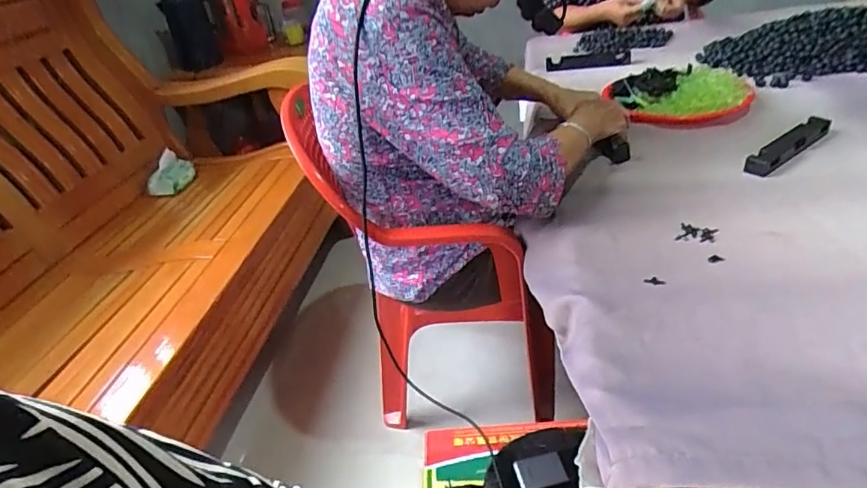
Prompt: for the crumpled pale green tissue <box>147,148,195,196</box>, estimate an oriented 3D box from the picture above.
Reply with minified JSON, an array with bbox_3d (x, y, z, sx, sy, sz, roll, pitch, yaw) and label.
[{"bbox_3d":[-0.820,-0.217,1.644,0.109,0.025,0.153,19,65,-20],"label":"crumpled pale green tissue"}]

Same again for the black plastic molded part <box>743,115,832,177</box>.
[{"bbox_3d":[0.534,-0.148,0.781,0.205,0.025,0.035,-26,39,-24],"label":"black plastic molded part"}]

